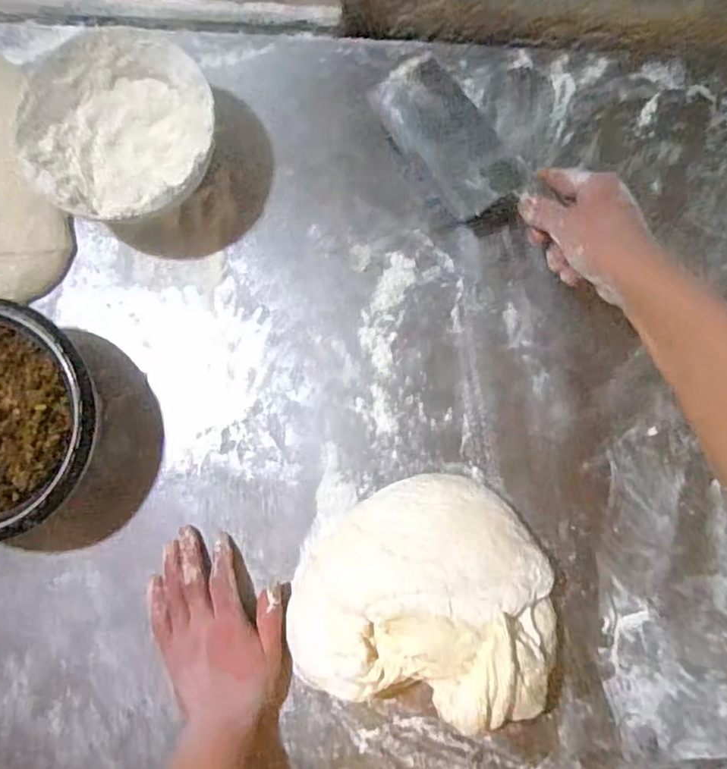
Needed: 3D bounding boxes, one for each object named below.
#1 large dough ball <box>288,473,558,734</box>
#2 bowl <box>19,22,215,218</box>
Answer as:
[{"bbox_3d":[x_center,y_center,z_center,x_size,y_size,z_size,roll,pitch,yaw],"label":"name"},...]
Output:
[{"bbox_3d":[0.057,0.173,0.503,0.215,0.077,0.182,15,86,3],"label":"large dough ball"},{"bbox_3d":[-0.206,-0.216,0.536,0.161,0.098,0.161,0,85,2],"label":"bowl"}]

